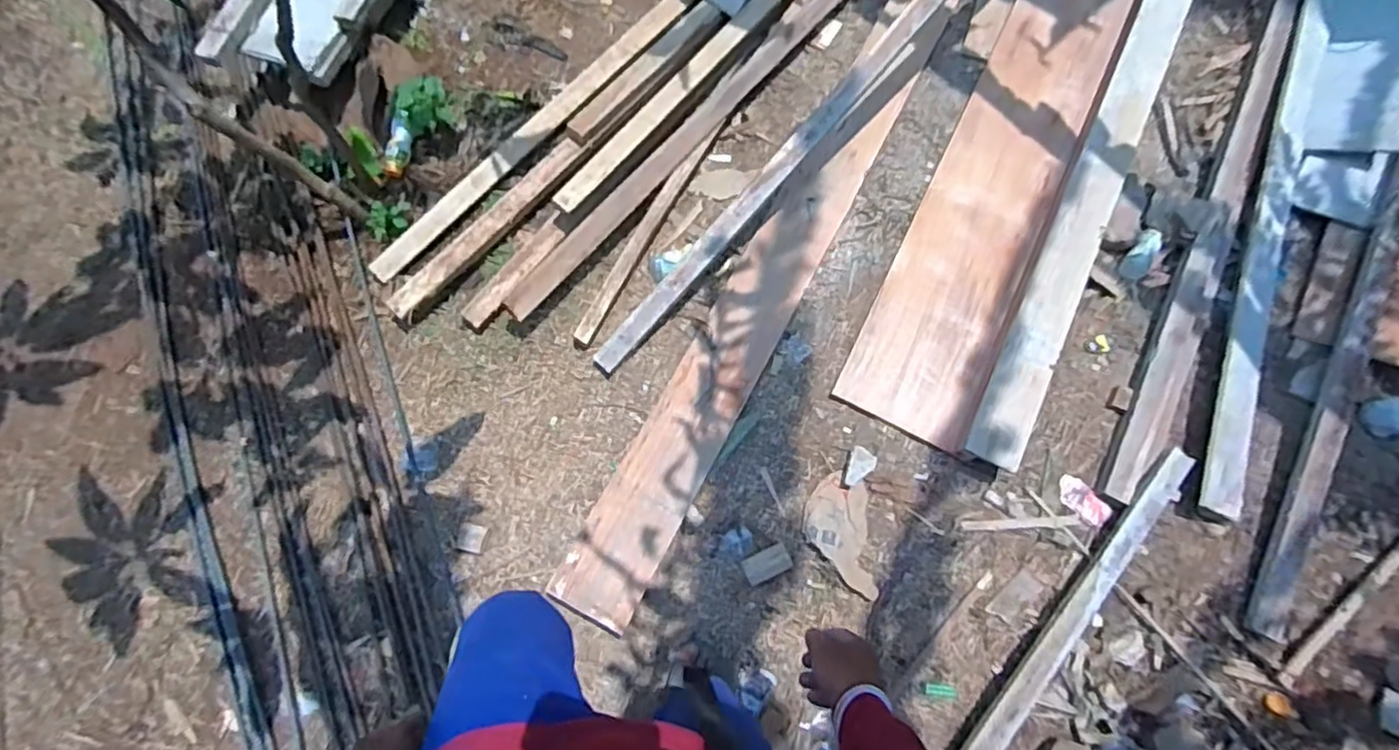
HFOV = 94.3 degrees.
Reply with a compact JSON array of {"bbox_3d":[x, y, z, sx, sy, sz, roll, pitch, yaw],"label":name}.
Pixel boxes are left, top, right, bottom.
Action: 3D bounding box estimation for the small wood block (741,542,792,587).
[{"bbox_3d":[0.146,0.411,1.411,0.098,0.013,0.060,-25,74,-11],"label":"small wood block"}]

